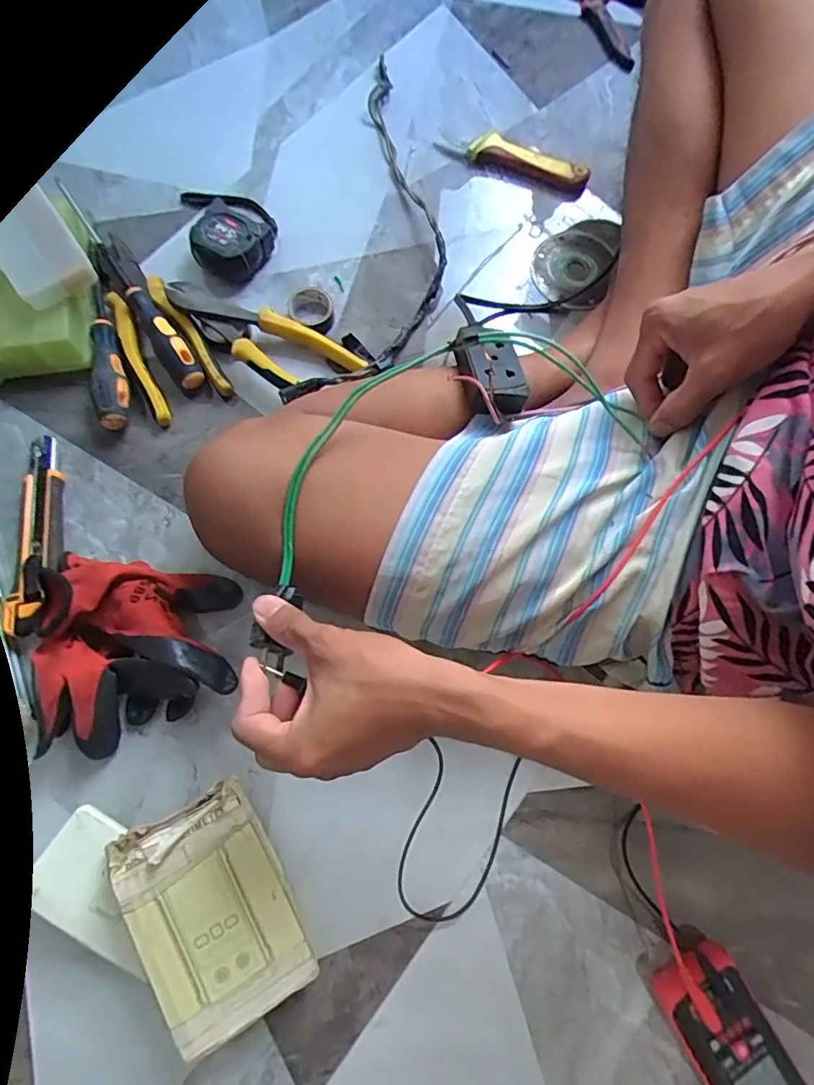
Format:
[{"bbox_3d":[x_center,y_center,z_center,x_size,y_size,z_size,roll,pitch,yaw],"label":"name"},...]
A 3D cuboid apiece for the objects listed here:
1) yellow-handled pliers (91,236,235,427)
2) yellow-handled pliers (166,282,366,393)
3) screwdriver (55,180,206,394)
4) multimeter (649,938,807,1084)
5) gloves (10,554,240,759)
[{"bbox_3d":[-0.237,-0.207,0.511,0.069,0.026,0.187,-27,79,-7],"label":"yellow-handled pliers"},{"bbox_3d":[-0.136,-0.185,0.504,0.181,0.030,0.063,23,77,4],"label":"yellow-handled pliers"},{"bbox_3d":[-0.263,-0.247,0.506,0.025,0.025,0.248,-34,82,-8],"label":"screwdriver"},{"bbox_3d":[0.228,0.352,0.382,0.059,0.029,0.124,-28,79,-7],"label":"multimeter"},{"bbox_3d":[-0.213,0.075,0.425,0.151,0.058,0.154,-9,77,-3],"label":"gloves"}]

